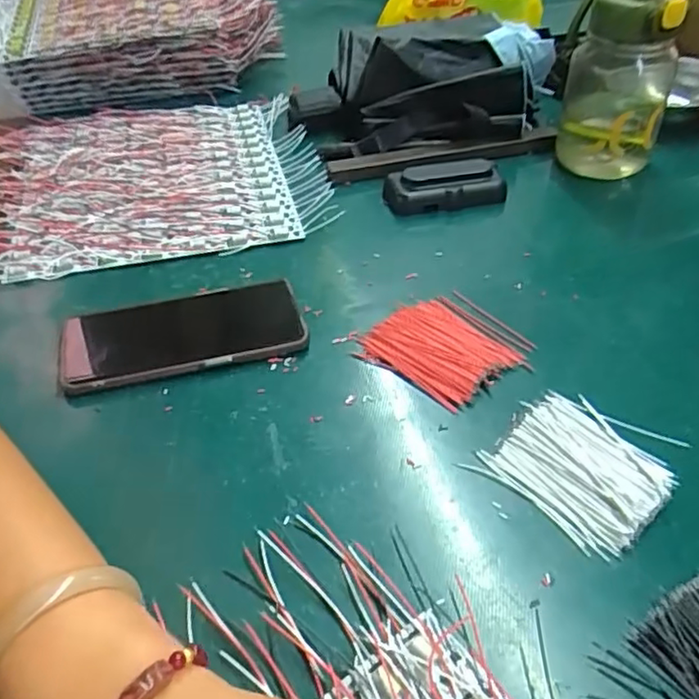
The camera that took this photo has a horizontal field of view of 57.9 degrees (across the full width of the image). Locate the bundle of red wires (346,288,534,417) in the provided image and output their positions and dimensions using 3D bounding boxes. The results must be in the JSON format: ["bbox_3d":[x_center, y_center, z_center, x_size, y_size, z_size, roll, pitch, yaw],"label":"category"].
[{"bbox_3d":[0.066,-0.004,0.434,0.094,0.012,0.090,35,54,30],"label":"bundle of red wires"}]

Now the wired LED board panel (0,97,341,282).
[{"bbox_3d":[-0.209,-0.168,0.609,0.345,0.022,0.285,-10,45,-11],"label":"wired LED board panel"}]

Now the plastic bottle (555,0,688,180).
[{"bbox_3d":[0.242,-0.251,0.566,0.092,0.178,0.106,13,48,16],"label":"plastic bottle"}]

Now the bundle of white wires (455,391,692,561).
[{"bbox_3d":[0.135,0.060,0.361,0.089,0.013,0.095,35,54,30],"label":"bundle of white wires"}]

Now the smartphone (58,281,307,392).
[{"bbox_3d":[-0.118,-0.013,0.448,0.164,0.009,0.077,-10,45,-10],"label":"smartphone"}]

